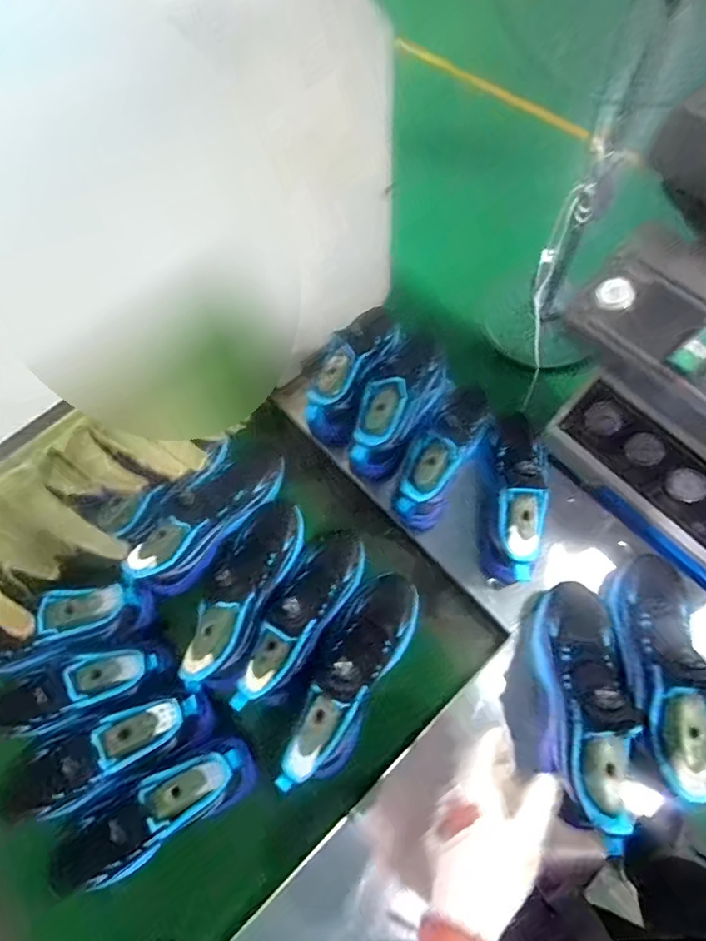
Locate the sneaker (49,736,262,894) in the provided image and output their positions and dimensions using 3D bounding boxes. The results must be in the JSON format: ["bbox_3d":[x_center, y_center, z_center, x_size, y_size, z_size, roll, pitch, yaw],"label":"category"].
[{"bbox_3d":[-0.251,0.412,0.591,0.260,0.108,0.082,-27,67,-9],"label":"sneaker"}]

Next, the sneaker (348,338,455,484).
[{"bbox_3d":[0.078,-0.100,0.766,0.087,0.119,0.247,35,72,17],"label":"sneaker"}]

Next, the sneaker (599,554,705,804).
[{"bbox_3d":[0.367,0.216,0.587,0.090,0.093,0.276,9,45,7],"label":"sneaker"}]

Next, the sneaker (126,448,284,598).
[{"bbox_3d":[-0.213,0.055,0.737,0.098,0.090,0.275,34,72,17],"label":"sneaker"}]

